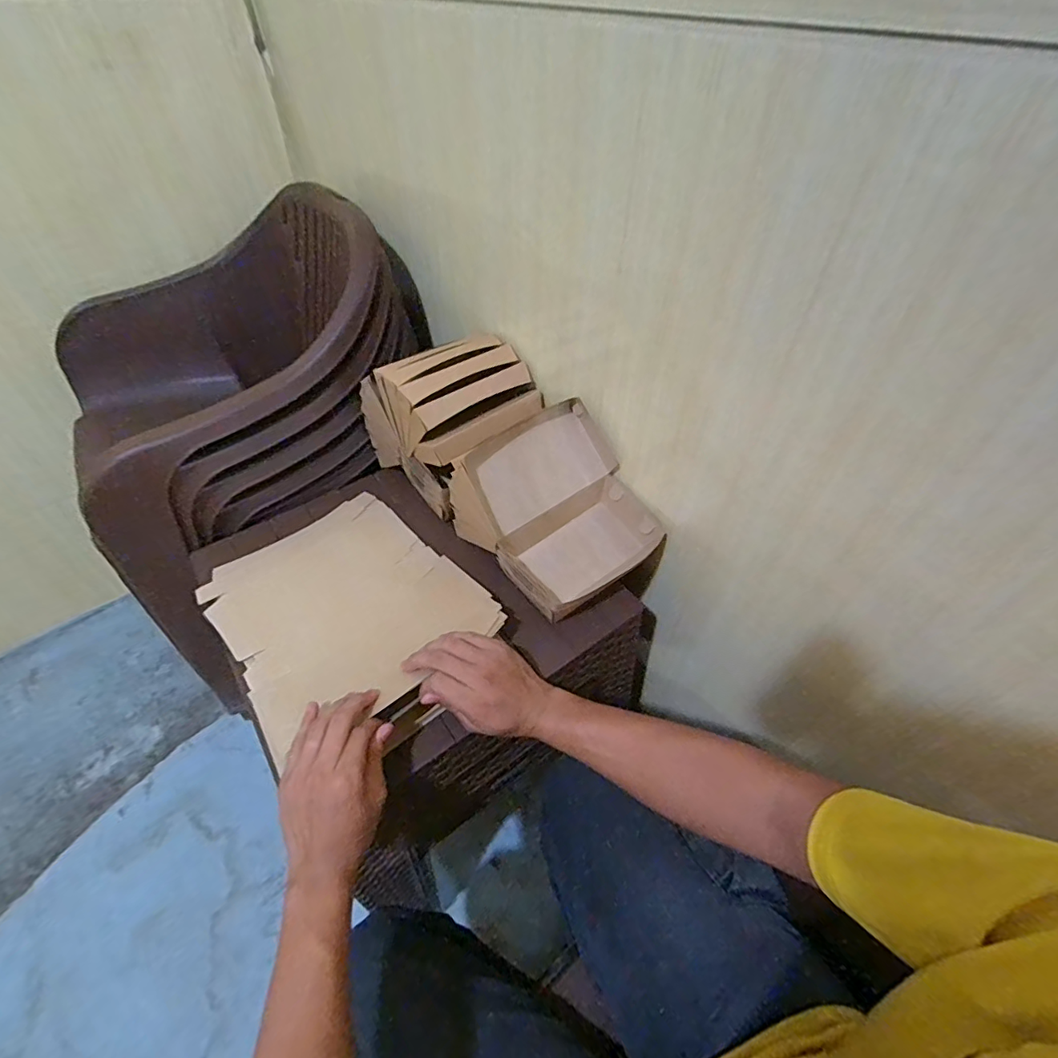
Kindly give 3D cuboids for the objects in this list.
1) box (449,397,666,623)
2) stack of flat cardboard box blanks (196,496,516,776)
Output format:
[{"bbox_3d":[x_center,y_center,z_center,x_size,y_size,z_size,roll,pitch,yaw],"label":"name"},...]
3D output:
[{"bbox_3d":[0.033,-0.028,0.632,0.182,0.137,0.216,-34,57,-27],"label":"box"},{"bbox_3d":[-0.218,0.098,0.623,0.267,0.041,0.331,-33,52,-24],"label":"stack of flat cardboard box blanks"}]

